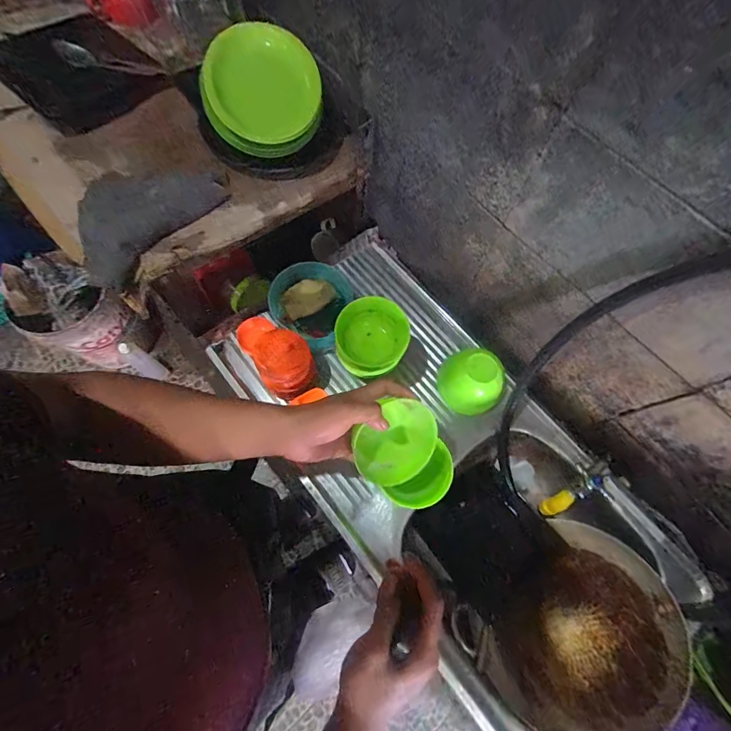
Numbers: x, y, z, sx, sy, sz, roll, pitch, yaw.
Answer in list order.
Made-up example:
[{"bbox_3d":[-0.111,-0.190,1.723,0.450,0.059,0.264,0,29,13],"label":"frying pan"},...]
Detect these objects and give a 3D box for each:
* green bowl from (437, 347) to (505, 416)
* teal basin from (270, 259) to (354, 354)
[{"bbox_3d":[0.176,0.030,0.641,0.089,0.096,0.104,-26,73,-11],"label":"green bowl"},{"bbox_3d":[-0.084,-0.110,0.683,0.147,0.081,0.142,1,70,-2],"label":"teal basin"}]

